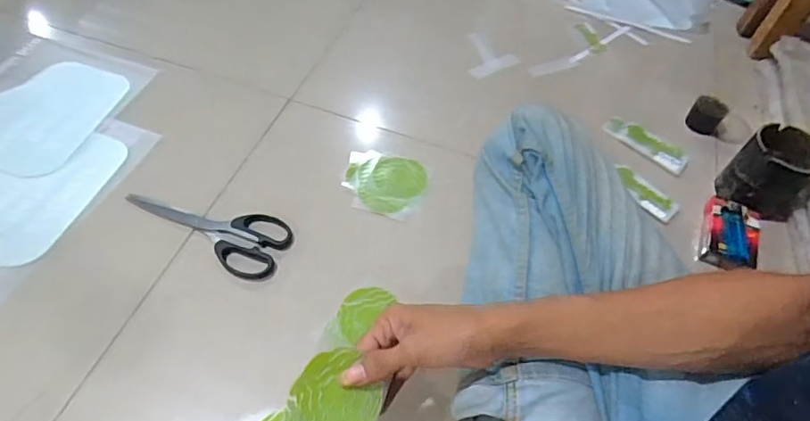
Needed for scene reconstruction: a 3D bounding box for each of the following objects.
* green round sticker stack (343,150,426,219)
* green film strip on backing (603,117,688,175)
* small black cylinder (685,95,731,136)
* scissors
[{"bbox_3d":[-0.025,-0.038,0.644,0.099,0.011,0.096,1,55,-2],"label":"green round sticker stack"},{"bbox_3d":[0.341,-0.097,0.732,0.118,0.006,0.053,38,57,18],"label":"green film strip on backing"},{"bbox_3d":[0.439,-0.138,0.758,0.046,0.046,0.035,34,58,18],"label":"small black cylinder"},{"bbox_3d":[-0.229,0.015,0.593,0.199,0.009,0.079,20,56,12],"label":"scissors"}]

